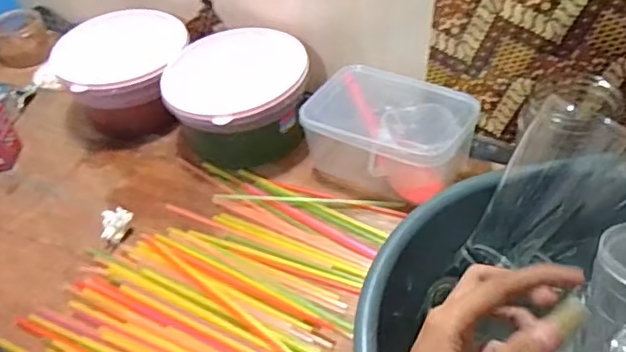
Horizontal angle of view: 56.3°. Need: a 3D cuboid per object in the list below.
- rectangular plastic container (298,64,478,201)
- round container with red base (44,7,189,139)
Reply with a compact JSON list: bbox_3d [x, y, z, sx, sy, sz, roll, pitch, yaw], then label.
[{"bbox_3d":[0.100,-0.055,0.744,0.195,0.103,0.140,20,49,26],"label":"rectangular plastic container"},{"bbox_3d":[-0.284,-0.158,0.901,0.187,0.119,0.193,-4,43,3],"label":"round container with red base"}]

